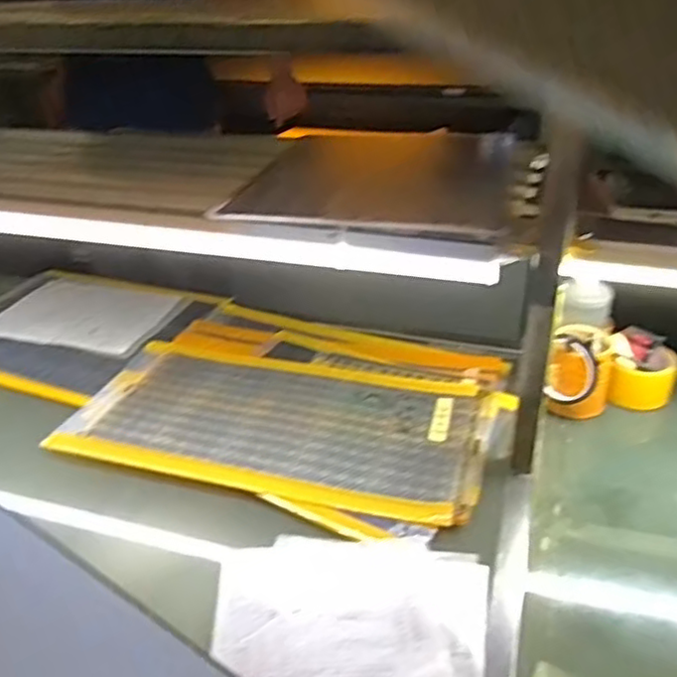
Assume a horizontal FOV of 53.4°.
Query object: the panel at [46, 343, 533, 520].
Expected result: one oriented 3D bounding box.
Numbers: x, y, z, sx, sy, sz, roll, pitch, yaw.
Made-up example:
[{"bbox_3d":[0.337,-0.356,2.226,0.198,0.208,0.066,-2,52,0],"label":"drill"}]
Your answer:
[{"bbox_3d":[-0.076,0.110,0.926,0.559,0.014,0.283,7,31,13],"label":"panel"}]

